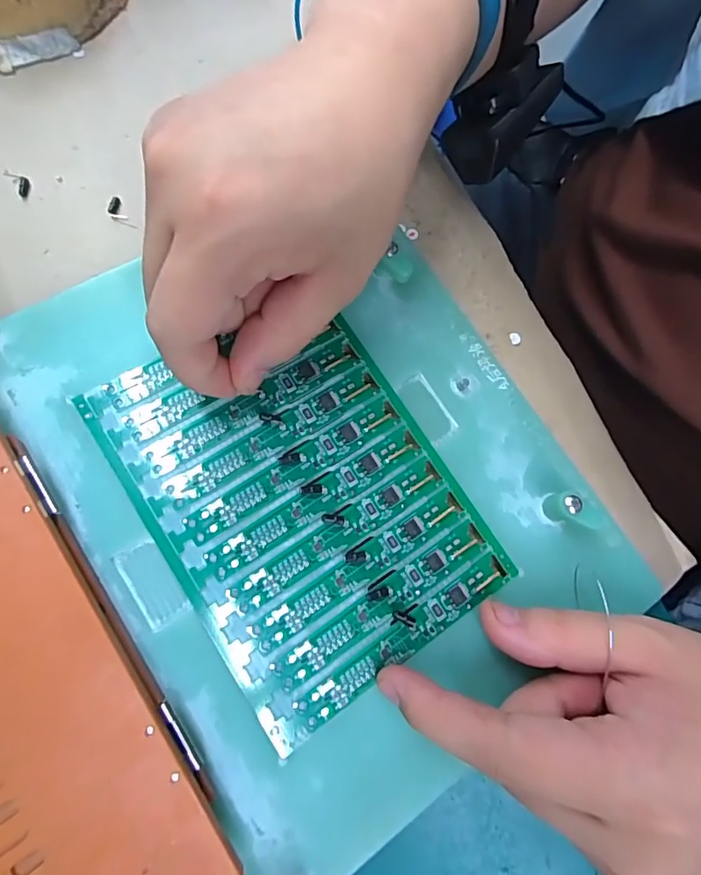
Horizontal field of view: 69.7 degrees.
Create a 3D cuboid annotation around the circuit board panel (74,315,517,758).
[{"bbox_3d":[-0.020,0.024,0.214,0.117,0.004,0.157,-31,82,-16],"label":"circuit board panel"}]

